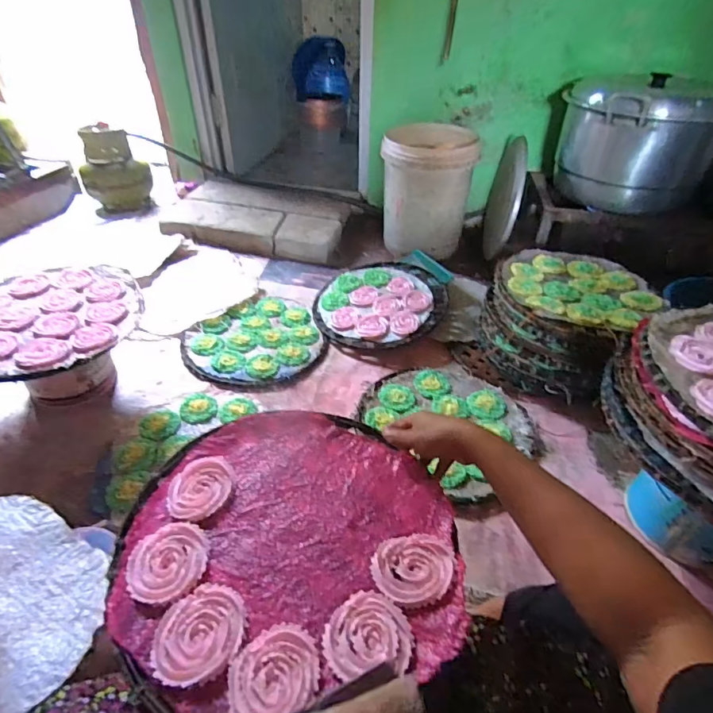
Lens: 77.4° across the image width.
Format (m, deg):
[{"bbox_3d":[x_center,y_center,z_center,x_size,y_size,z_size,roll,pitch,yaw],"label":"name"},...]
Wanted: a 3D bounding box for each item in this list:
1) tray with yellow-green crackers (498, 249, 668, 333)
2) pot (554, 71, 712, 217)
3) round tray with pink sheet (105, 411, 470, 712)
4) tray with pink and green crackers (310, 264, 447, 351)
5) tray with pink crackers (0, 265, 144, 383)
[{"bbox_3d":[0.529,-0.173,1.053,0.352,0.026,0.341,10,41,10],"label":"tray with yellow-green crackers"},{"bbox_3d":[0.781,-0.586,1.255,0.350,0.306,0.322,1,40,-1],"label":"pot"},{"bbox_3d":[-0.075,0.192,0.508,0.351,0.027,0.335,-9,42,-10],"label":"round tray with pink sheet"},{"bbox_3d":[0.065,-0.162,1.250,0.356,0.054,0.369,0,40,-2],"label":"tray with pink and green crackers"},{"bbox_3d":[-0.618,-0.082,0.886,0.347,0.027,0.350,32,49,31],"label":"tray with pink crackers"}]

